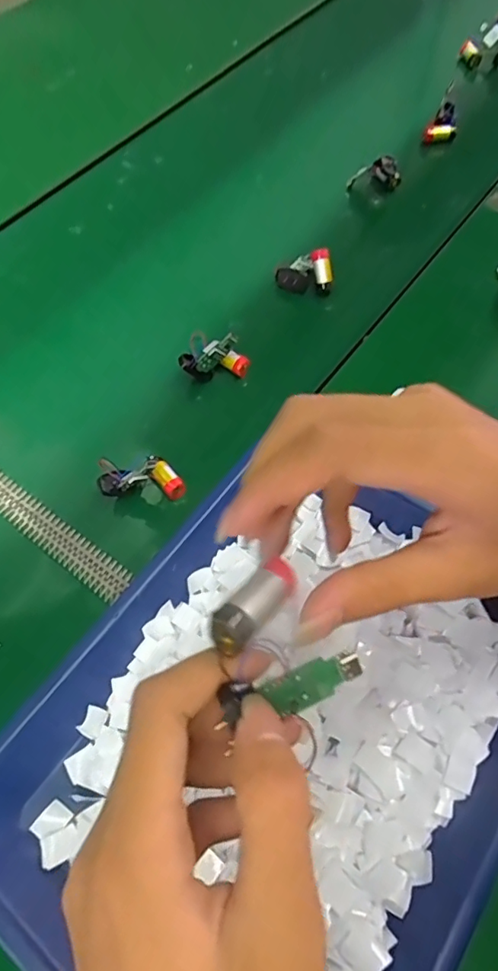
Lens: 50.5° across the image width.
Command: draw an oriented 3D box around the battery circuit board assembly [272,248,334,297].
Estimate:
[{"bbox_3d":[0.055,-0.208,0.507,0.055,0.040,0.029,16,64,7],"label":"battery circuit board assembly"}]

